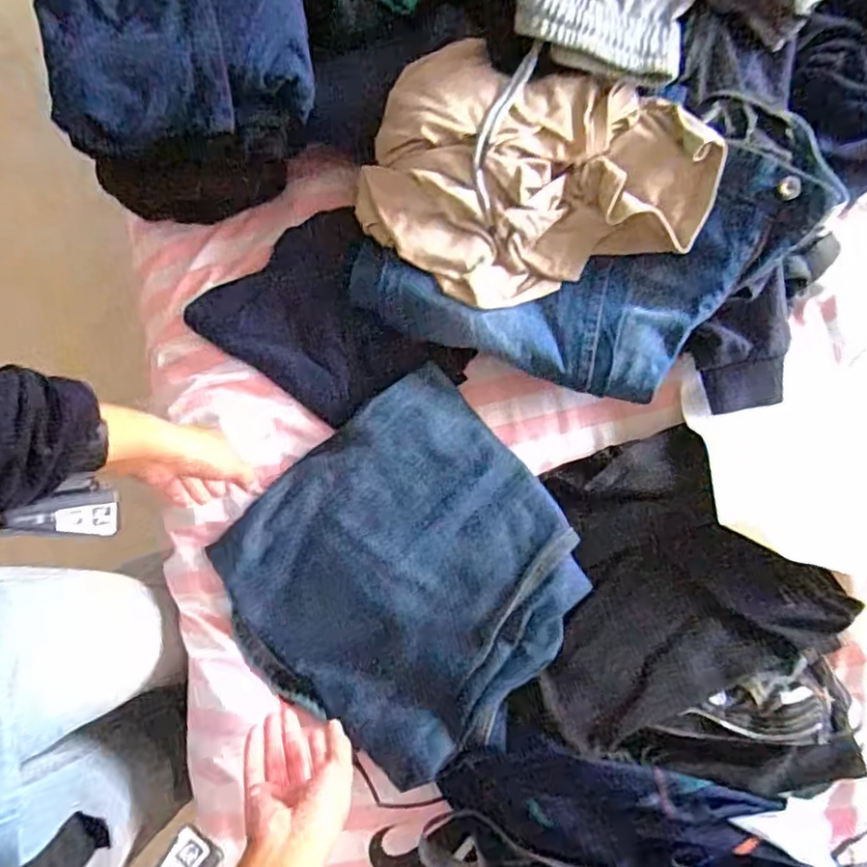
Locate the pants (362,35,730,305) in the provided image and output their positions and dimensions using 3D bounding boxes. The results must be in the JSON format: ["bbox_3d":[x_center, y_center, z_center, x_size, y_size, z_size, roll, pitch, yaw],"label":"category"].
[{"bbox_3d":[0.093,-0.228,0.588,0.297,0.080,0.222,19,80,4],"label":"pants"}]

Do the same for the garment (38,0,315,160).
[{"bbox_3d":[-0.220,-0.374,0.548,0.208,0.058,0.235,-10,79,-2],"label":"garment"}]

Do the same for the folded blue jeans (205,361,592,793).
[{"bbox_3d":[-0.028,0.131,0.584,0.295,0.055,0.294,-36,81,-6],"label":"folded blue jeans"}]

